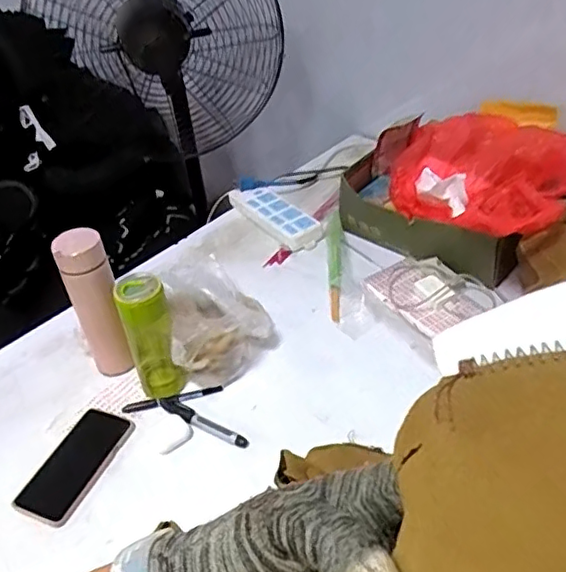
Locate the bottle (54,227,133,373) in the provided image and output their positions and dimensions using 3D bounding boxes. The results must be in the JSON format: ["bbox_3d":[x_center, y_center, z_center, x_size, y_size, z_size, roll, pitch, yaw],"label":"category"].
[{"bbox_3d":[-0.262,0.033,0.860,0.062,0.227,0.074,-21,41,-18],"label":"bottle"}]

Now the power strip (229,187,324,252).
[{"bbox_3d":[-0.018,-0.143,1.208,0.094,0.035,0.249,-24,42,-22],"label":"power strip"}]

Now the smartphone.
[{"bbox_3d":[-0.270,0.232,0.792,0.081,0.014,0.165,11,41,19],"label":"smartphone"}]

